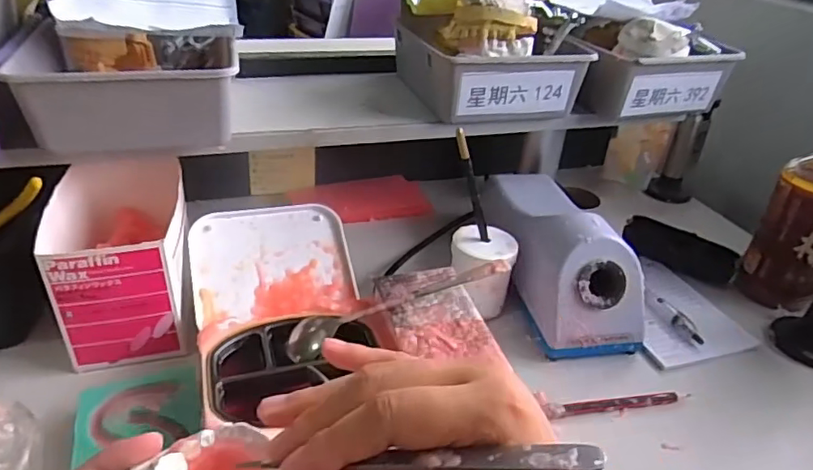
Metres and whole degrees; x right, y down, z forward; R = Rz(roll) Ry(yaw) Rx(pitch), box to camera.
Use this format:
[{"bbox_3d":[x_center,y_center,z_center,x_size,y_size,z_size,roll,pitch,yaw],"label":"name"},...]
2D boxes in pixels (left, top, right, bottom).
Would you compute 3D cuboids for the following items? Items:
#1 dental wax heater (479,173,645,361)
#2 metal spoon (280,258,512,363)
[{"bbox_3d":[0.134,0.006,0.518,0.085,0.095,0.212,-4,34,-12],"label":"dental wax heater"},{"bbox_3d":[-0.004,0.050,0.403,0.169,0.011,0.030,-19,37,-10],"label":"metal spoon"}]

